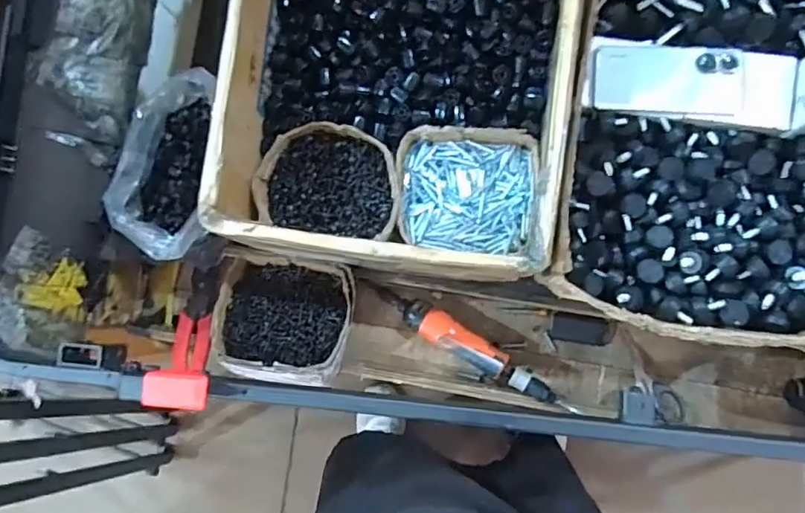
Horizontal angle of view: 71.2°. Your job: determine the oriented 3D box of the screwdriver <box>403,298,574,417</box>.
[{"bbox_3d":[0.103,0.122,0.707,0.242,0.046,0.044,30,88,7],"label":"screwdriver"}]

